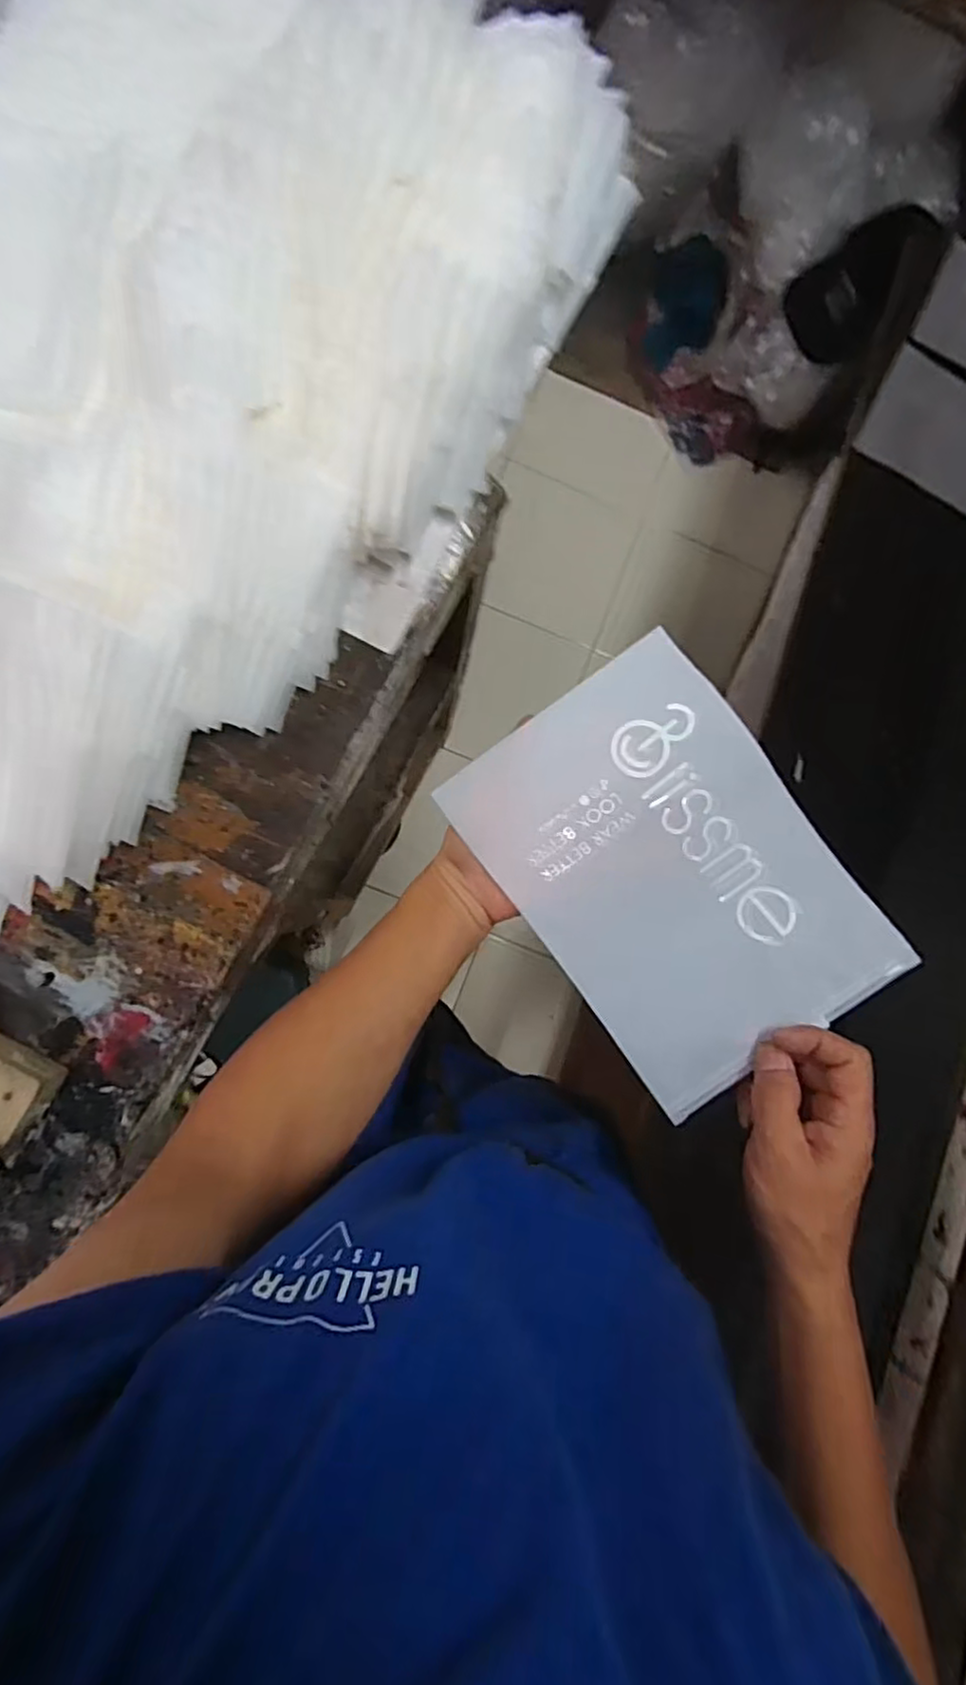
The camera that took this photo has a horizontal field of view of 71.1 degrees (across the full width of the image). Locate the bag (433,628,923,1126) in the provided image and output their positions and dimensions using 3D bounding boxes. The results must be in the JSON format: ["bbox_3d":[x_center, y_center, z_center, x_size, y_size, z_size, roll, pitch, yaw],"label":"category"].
[{"bbox_3d":[0.109,0.019,0.403,0.168,0.021,0.238,-37,90,7],"label":"bag"}]

